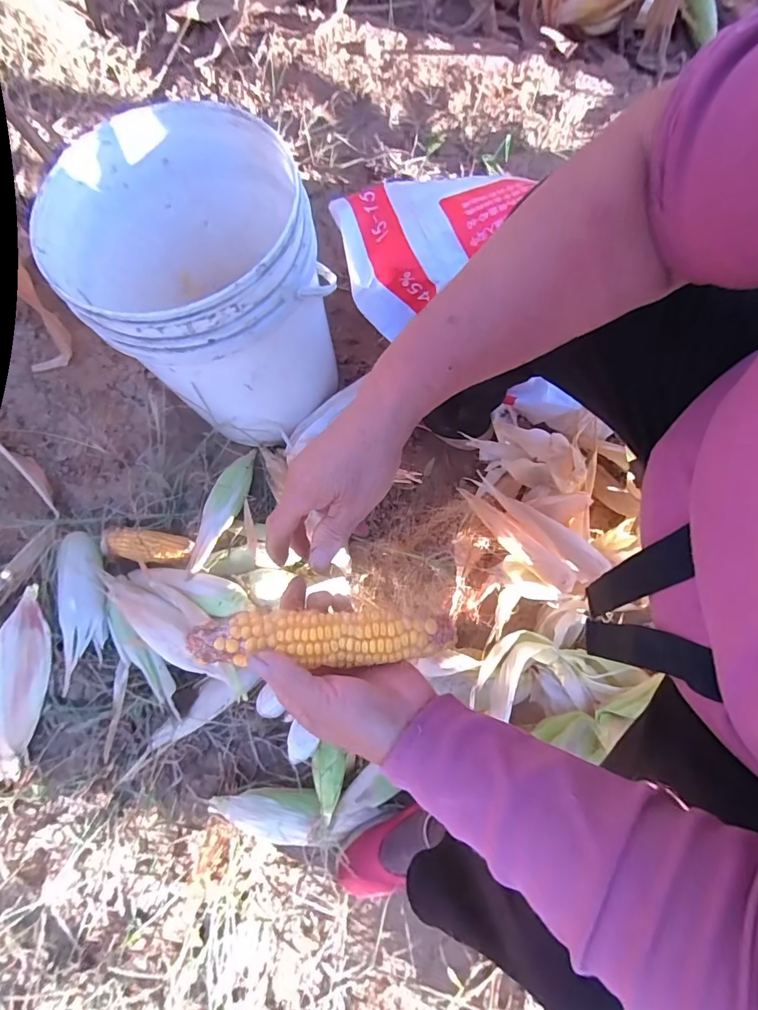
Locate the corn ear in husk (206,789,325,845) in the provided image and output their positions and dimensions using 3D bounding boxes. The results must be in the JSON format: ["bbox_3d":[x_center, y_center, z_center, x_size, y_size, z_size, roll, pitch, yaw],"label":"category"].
[{"bbox_3d":[-0.160,0.455,0.661,0.159,0.048,0.077,4,80,2],"label":"corn ear in husk"}]

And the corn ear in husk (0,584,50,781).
[{"bbox_3d":[-0.538,0.271,0.684,0.062,0.065,0.275,6,80,2],"label":"corn ear in husk"}]

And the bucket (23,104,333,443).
[{"bbox_3d":[-0.225,-0.299,0.641,0.286,0.308,0.308,0,80,1],"label":"bucket"}]

